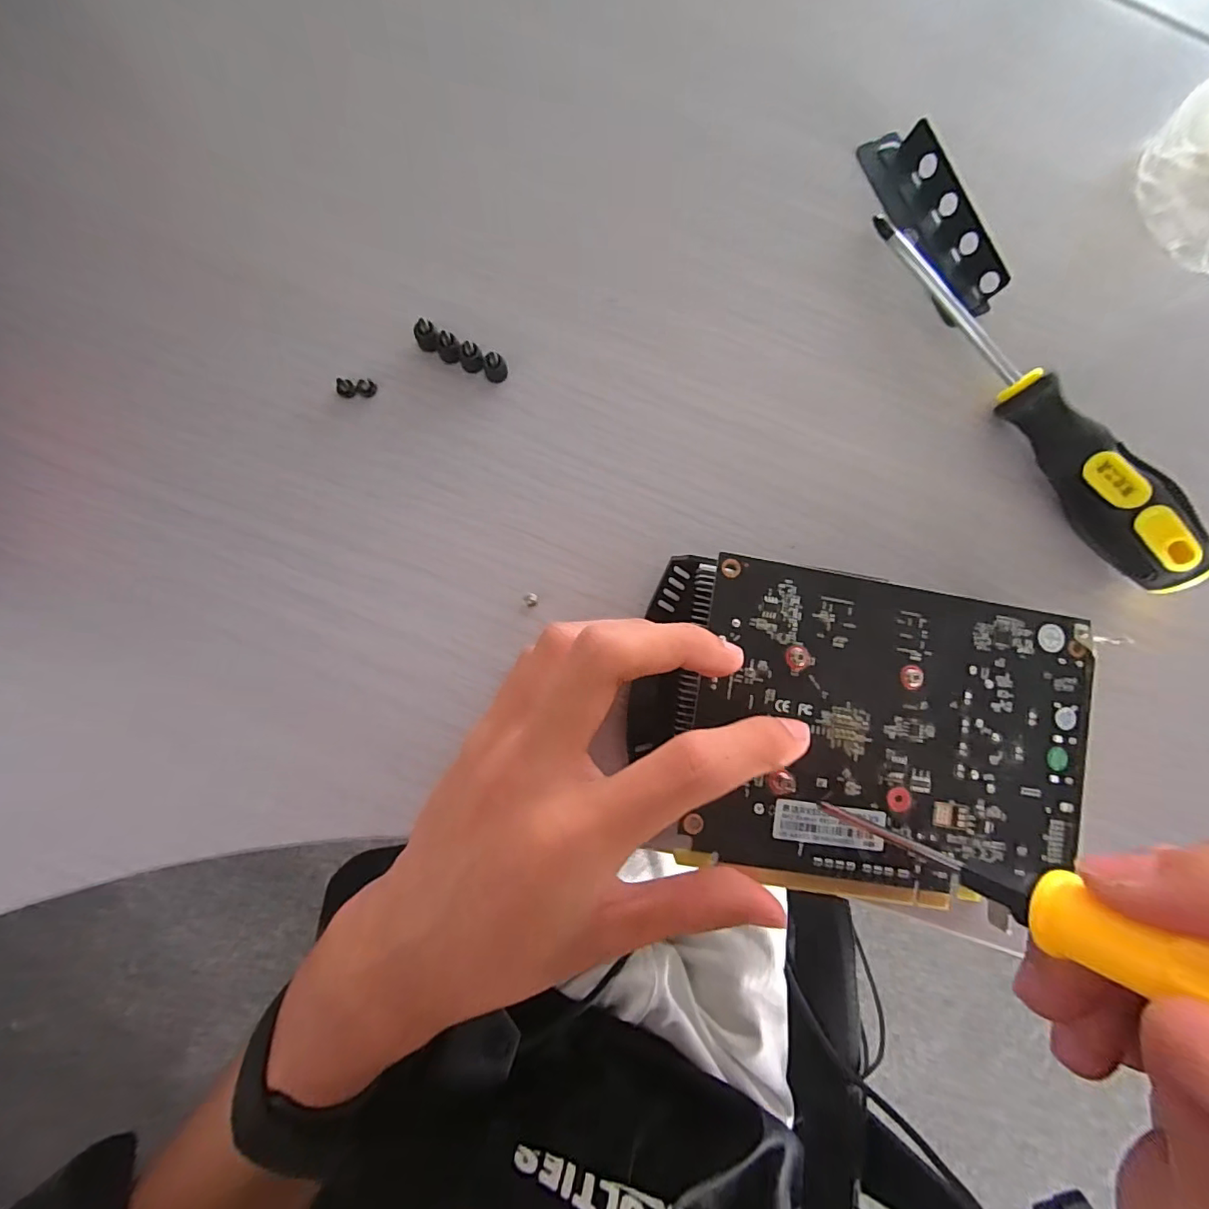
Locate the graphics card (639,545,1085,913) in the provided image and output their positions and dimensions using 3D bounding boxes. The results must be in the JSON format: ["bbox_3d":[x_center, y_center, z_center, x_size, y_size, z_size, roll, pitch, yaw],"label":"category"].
[{"bbox_3d":[0.091,0.046,0.196,0.161,0.028,0.108,10,85,-5],"label":"graphics card"}]

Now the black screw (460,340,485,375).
[{"bbox_3d":[-0.054,-0.100,0.209,0.009,0.013,0.007,-20,88,-7],"label":"black screw"}]

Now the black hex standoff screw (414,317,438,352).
[{"bbox_3d":[-0.071,-0.107,0.208,0.008,0.013,0.008,-25,89,-7],"label":"black hex standoff screw"}]

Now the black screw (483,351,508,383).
[{"bbox_3d":[-0.044,-0.096,0.210,0.010,0.013,0.007,-22,88,-7],"label":"black screw"}]

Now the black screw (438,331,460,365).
[{"bbox_3d":[-0.062,-0.103,0.209,0.008,0.012,0.007,-20,88,-7],"label":"black screw"}]

